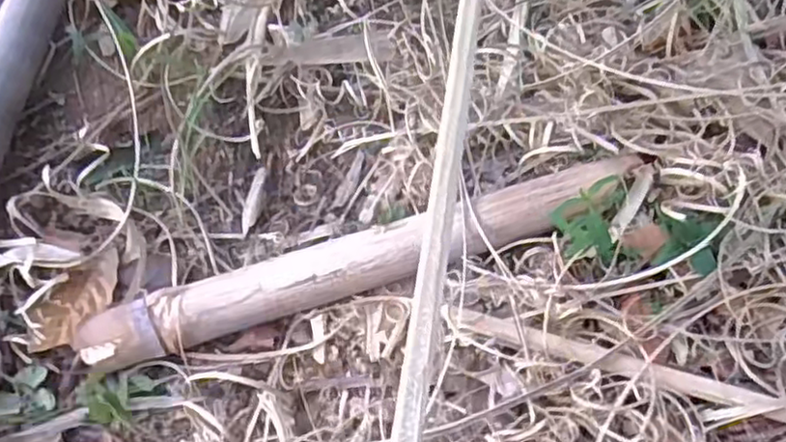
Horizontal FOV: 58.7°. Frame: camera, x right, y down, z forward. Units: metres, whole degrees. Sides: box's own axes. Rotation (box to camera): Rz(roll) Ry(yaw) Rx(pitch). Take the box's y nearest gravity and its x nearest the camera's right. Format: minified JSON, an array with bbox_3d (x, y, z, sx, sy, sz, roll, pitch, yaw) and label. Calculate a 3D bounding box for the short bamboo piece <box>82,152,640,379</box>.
[{"bbox_3d":[-0.021,0.031,0.517,0.424,0.038,0.049,-18,64,-7],"label":"short bamboo piece"}]

